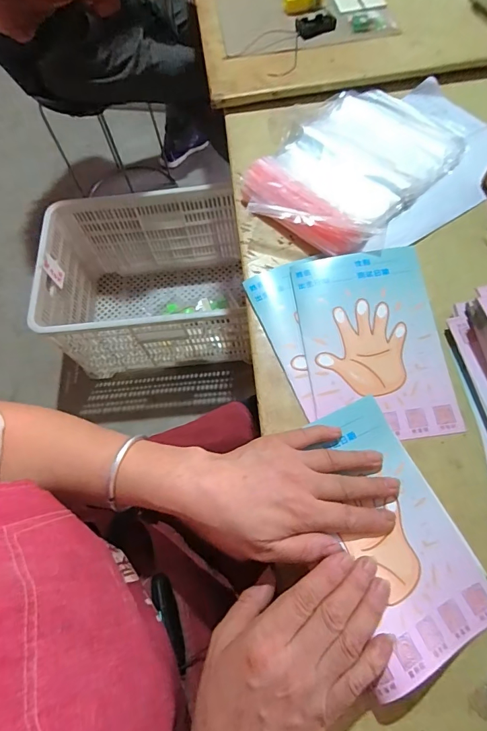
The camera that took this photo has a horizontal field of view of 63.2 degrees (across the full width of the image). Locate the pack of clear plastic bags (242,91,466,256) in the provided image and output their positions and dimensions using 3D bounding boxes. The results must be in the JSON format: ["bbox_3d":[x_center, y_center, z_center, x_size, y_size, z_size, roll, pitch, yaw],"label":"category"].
[{"bbox_3d":[0.139,-0.265,0.502,0.193,0.034,0.281,37,74,16],"label":"pack of clear plastic bags"}]

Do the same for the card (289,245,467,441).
[{"bbox_3d":[0.135,-0.026,0.420,0.139,0.008,0.206,-8,73,1],"label":"card"}]

